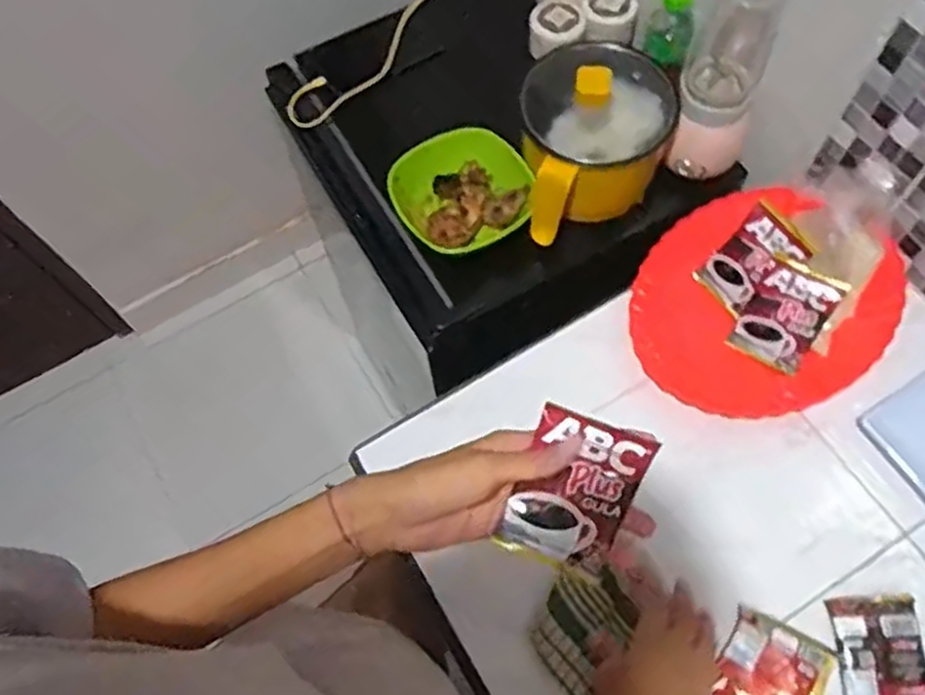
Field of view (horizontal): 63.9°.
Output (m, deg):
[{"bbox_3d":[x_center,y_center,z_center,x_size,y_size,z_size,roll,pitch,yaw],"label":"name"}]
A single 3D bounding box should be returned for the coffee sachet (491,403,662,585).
[{"bbox_3d":[0.071,0.093,0.467,0.071,0.007,0.097,20,98,4],"label":"coffee sachet"}]

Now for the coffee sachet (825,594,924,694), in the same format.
[{"bbox_3d":[0.357,0.265,0.628,0.076,0.010,0.100,-3,65,1],"label":"coffee sachet"}]

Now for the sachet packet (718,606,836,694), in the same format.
[{"bbox_3d":[0.265,0.275,0.629,0.085,0.014,0.076,28,70,15],"label":"sachet packet"}]

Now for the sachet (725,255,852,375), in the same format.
[{"bbox_3d":[0.318,-0.031,0.728,0.072,0.101,0.010,31,26,19],"label":"sachet"}]

